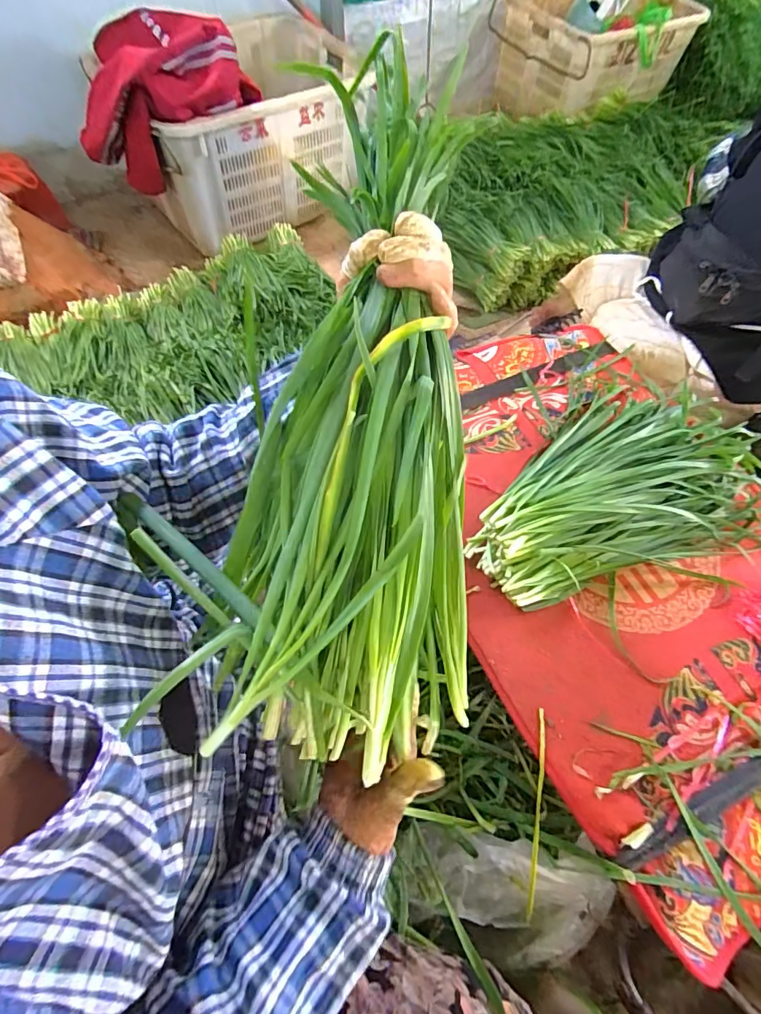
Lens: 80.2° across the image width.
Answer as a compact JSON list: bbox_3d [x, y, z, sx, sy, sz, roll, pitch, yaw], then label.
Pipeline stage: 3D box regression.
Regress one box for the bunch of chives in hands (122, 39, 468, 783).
[{"bbox_3d":[-0.022,-0.064,0.291,0.188,0.095,0.419,6,84,0],"label":"bunch of chives in hands"}]

